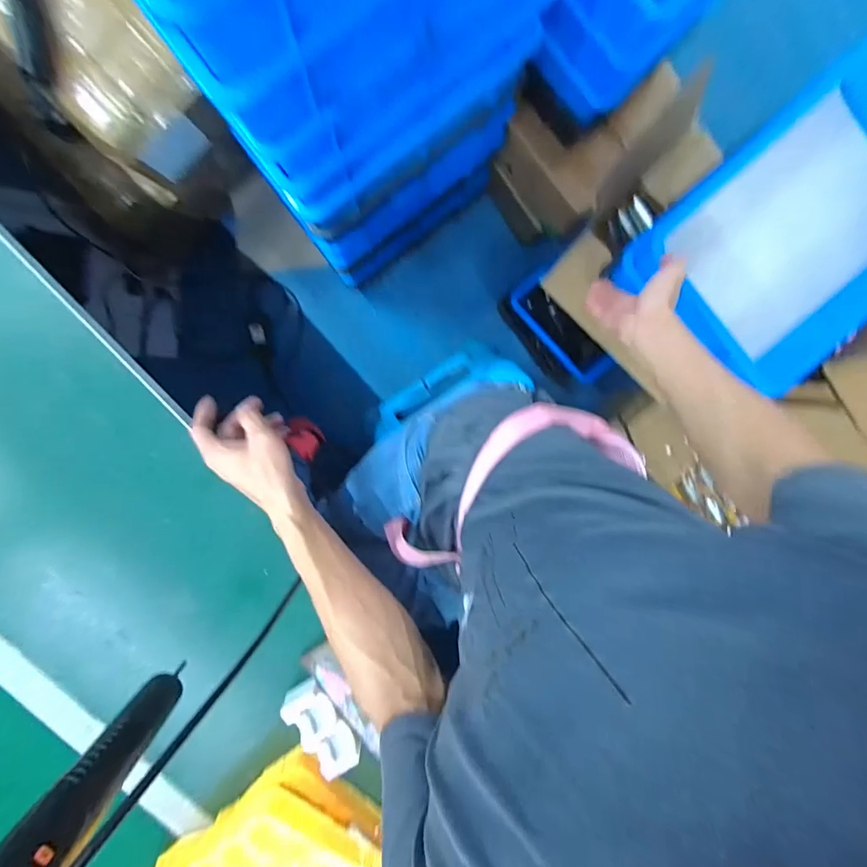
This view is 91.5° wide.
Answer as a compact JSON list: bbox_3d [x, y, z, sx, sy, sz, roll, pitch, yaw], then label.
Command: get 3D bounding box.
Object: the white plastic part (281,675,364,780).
[{"bbox_3d":[-0.118,0.314,0.450,0.044,0.024,0.097,-32,97,1],"label":"white plastic part"}]

